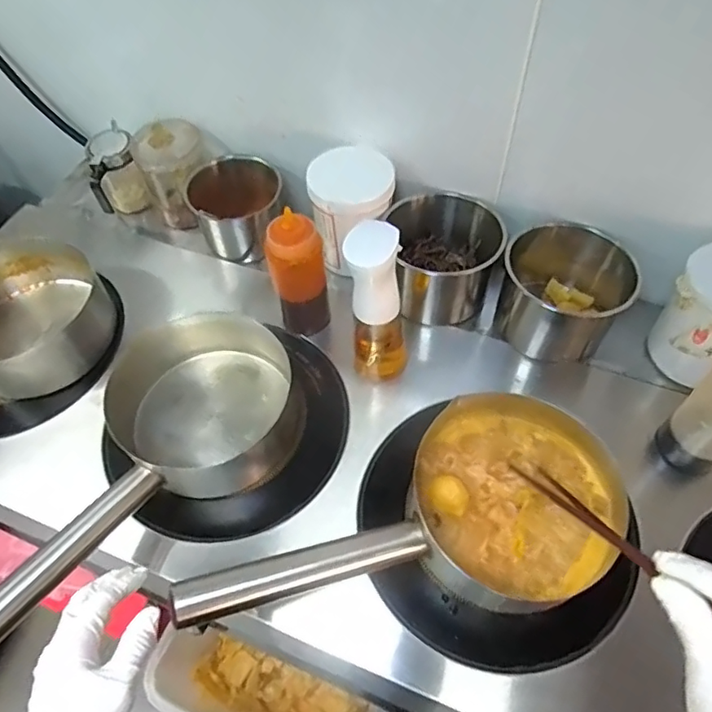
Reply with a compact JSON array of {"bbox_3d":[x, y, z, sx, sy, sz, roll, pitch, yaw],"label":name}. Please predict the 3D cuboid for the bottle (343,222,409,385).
[{"bbox_3d":[0.026,-0.049,0.643,0.061,0.233,0.046,4,57,5],"label":"bottle"}]

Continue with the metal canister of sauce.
[{"bbox_3d":[-0.169,-0.221,0.836,0.141,0.108,0.123,-13,57,-6],"label":"metal canister of sauce"}]

